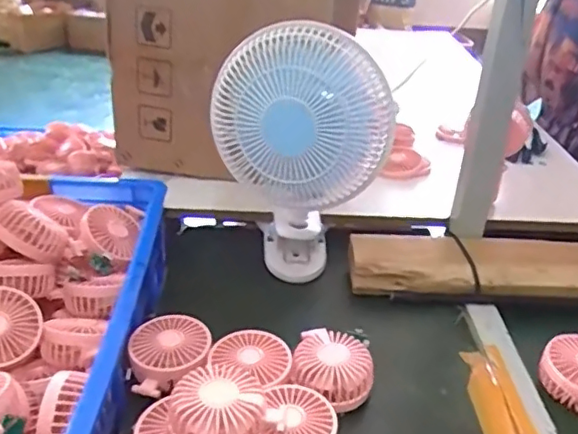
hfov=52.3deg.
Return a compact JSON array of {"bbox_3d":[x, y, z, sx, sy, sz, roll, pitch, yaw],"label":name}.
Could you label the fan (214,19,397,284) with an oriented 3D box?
[{"bbox_3d":[0.010,-0.065,0.739,0.190,0.341,0.150,-2,31,-7],"label":"fan"}]

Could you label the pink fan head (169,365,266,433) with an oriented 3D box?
[{"bbox_3d":[-0.064,0.179,0.533,0.082,0.049,0.078,2,30,-1],"label":"pink fan head"}]

